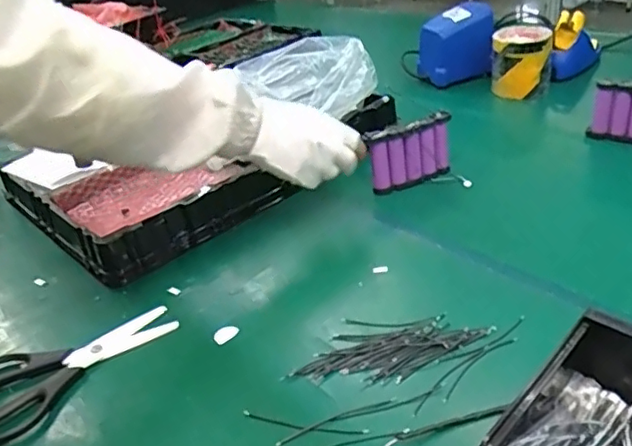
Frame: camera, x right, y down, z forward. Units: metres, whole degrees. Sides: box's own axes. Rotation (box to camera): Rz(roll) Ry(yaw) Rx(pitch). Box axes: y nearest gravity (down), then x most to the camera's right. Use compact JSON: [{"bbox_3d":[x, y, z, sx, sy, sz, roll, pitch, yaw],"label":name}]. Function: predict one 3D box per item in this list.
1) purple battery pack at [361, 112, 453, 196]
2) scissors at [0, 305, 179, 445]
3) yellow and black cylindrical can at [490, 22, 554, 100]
[{"bbox_3d":[0.118,-0.088,0.738,0.109,0.078,0.020,-16,32,-13],"label":"purple battery pack"},{"bbox_3d":[-0.216,0.125,0.528,0.184,0.013,0.095,-26,35,-27],"label":"scissors"},{"bbox_3d":[0.332,-0.268,0.962,0.089,0.095,0.094,2,33,16],"label":"yellow and black cylindrical can"}]

